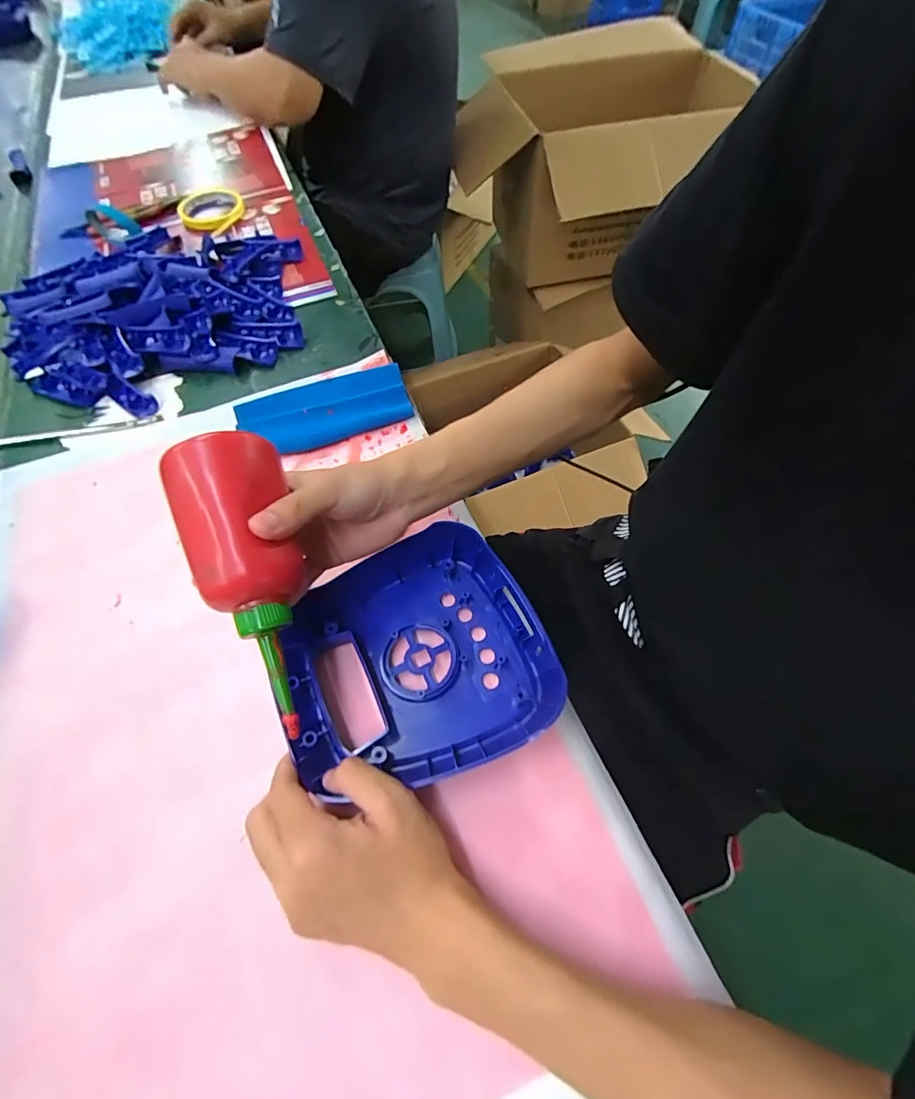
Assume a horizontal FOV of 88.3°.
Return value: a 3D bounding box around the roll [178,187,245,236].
[{"bbox_3d":[-0.360,-0.499,0.691,0.091,0.014,0.111,-24,62,-12],"label":"roll"}]

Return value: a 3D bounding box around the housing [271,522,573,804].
[{"bbox_3d":[-0.035,0.071,0.339,0.182,0.036,0.175,-19,62,-8],"label":"housing"}]

